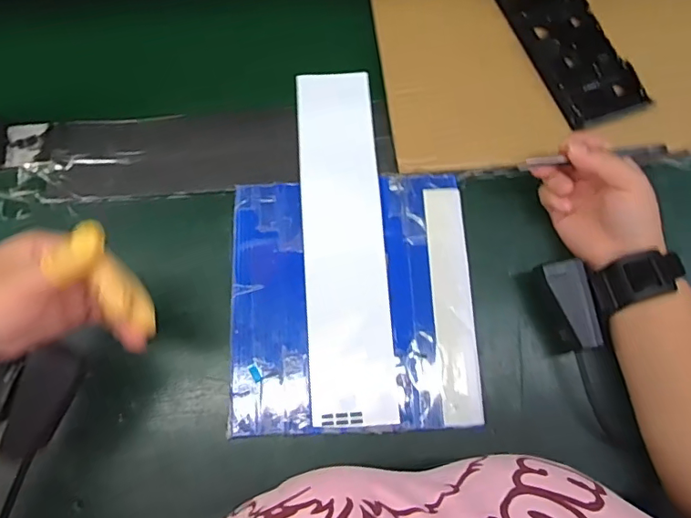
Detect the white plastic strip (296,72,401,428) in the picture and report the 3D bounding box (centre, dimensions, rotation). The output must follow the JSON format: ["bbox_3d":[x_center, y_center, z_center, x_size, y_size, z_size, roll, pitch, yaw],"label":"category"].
[{"bbox_3d":[-0.002,-0.025,0.428,0.068,0.007,0.308,-3,73,-2],"label":"white plastic strip"}]

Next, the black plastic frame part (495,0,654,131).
[{"bbox_3d":[0.201,-0.227,0.476,0.083,0.041,0.220,-19,74,-7],"label":"black plastic frame part"}]

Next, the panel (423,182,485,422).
[{"bbox_3d":[0.086,0.033,0.414,0.033,0.010,0.189,-2,73,-2],"label":"panel"}]

